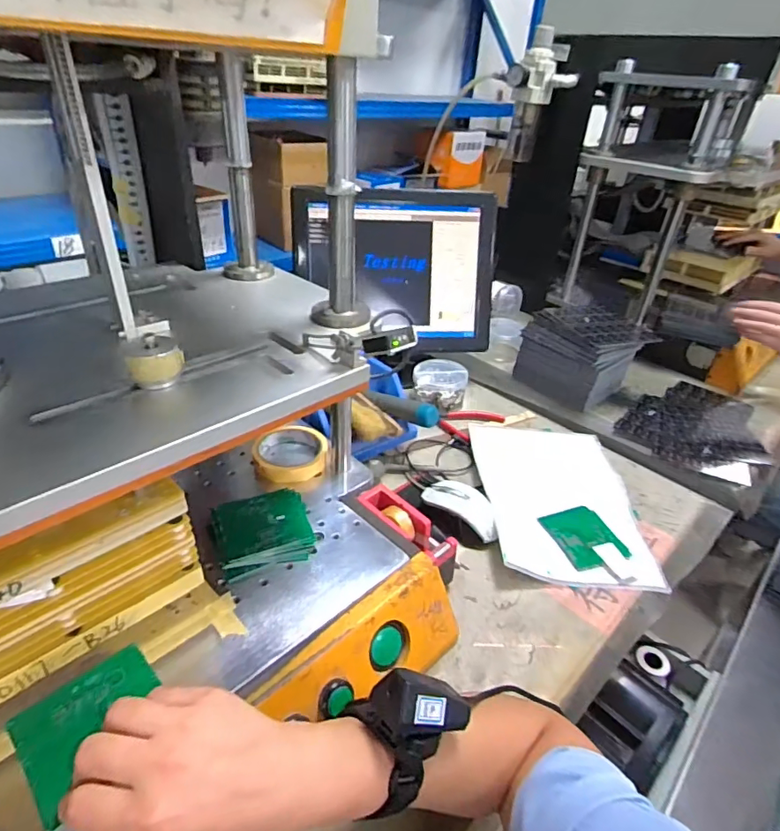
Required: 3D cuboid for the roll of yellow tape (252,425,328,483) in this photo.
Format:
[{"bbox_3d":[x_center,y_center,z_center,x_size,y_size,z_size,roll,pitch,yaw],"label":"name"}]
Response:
[{"bbox_3d":[-0.126,0.048,0.650,0.090,0.029,0.090,3,34,-2],"label":"roll of yellow tape"}]

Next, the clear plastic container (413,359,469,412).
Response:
[{"bbox_3d":[0.088,-0.056,0.910,0.095,0.057,0.075,7,34,4],"label":"clear plastic container"}]

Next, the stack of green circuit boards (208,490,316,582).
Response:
[{"bbox_3d":[-0.132,0.118,0.536,0.097,0.020,0.091,-11,37,-22],"label":"stack of green circuit boards"}]

